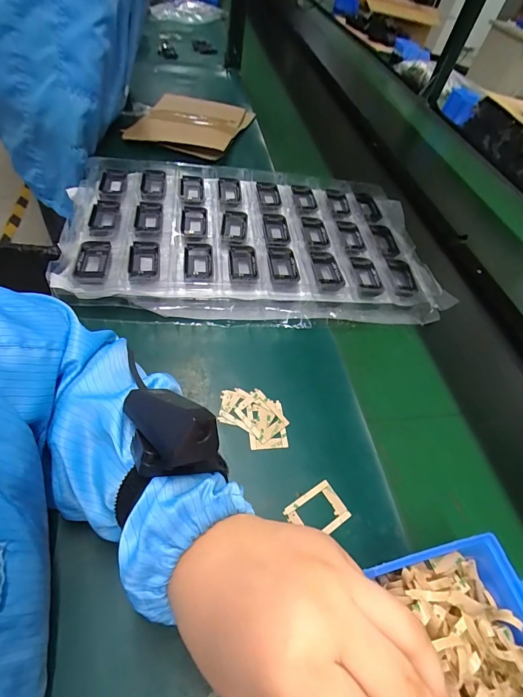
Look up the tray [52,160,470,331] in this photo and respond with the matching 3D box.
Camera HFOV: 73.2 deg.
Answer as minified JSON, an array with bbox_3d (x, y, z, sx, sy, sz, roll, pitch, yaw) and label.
[{"bbox_3d":[-0.006,-0.172,0.544,0.553,0.060,0.305,2,53,-11],"label":"tray"}]

